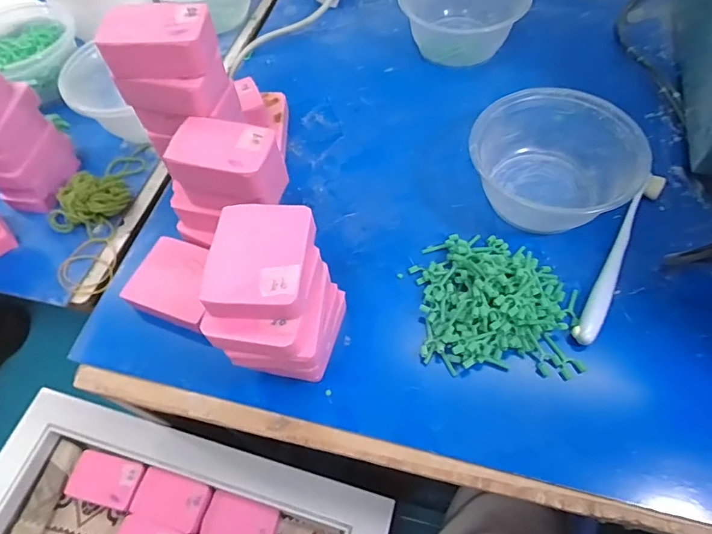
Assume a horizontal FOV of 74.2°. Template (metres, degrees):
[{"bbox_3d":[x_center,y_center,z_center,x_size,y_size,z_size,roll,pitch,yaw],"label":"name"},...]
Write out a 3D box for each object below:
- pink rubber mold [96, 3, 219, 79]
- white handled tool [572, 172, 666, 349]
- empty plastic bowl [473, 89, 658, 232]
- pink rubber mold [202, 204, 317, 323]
[{"bbox_3d":[-0.136,-0.157,0.327,0.066,0.028,0.047,5,59,6],"label":"pink rubber mold"},{"bbox_3d":[0.214,-0.010,0.380,0.017,0.021,0.177,28,64,19],"label":"white handled tool"},{"bbox_3d":[0.168,-0.089,0.403,0.135,0.054,0.115,39,68,23],"label":"empty plastic bowl"},{"bbox_3d":[-0.057,-0.003,0.284,0.059,0.023,0.070,0,58,3],"label":"pink rubber mold"}]

